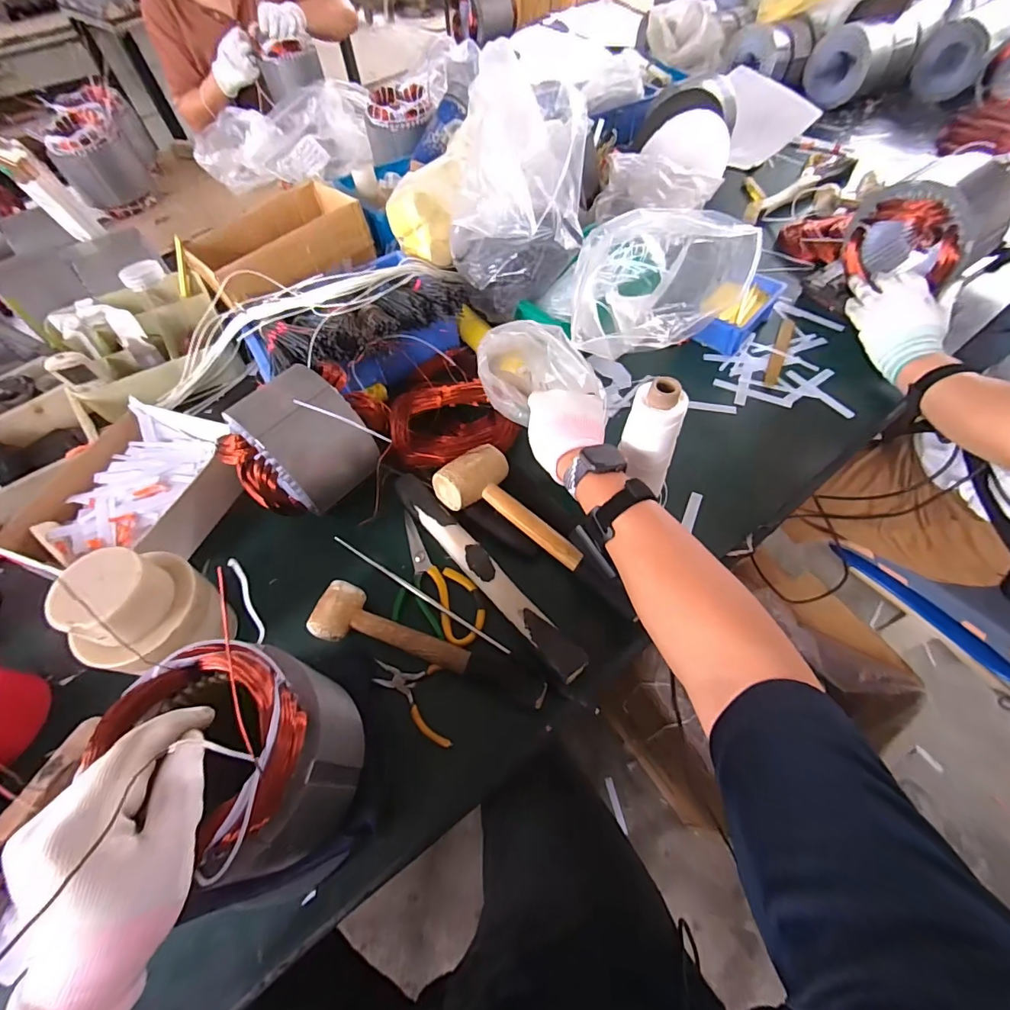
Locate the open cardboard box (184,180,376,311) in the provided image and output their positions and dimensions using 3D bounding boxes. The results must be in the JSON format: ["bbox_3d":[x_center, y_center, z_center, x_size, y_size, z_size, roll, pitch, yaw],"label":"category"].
[{"bbox_3d":[-0.379,-0.438,0.789,0.168,0.078,0.278,36,67,23],"label":"open cardboard box"}]

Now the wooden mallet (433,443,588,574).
[{"bbox_3d":[0.008,0.011,0.551,0.092,0.061,0.189,-38,63,-19],"label":"wooden mallet"}]

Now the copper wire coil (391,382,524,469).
[{"bbox_3d":[-0.075,-0.111,0.637,0.169,0.051,0.122,-17,58,-7],"label":"copper wire coil"}]

